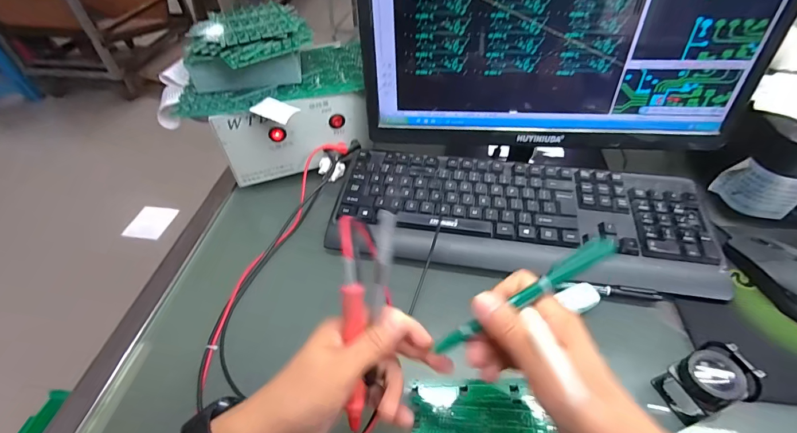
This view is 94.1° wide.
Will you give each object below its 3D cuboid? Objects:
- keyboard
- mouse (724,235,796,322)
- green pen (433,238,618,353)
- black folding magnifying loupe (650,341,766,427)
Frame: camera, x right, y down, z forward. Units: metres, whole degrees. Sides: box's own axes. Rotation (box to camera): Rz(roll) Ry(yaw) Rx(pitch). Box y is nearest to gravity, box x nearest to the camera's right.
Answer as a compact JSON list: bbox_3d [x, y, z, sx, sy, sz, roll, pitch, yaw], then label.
[{"bbox_3d":[0.141,-0.004,0.452,0.431,0.032,0.157,6,48,8],"label":"keyboard"},{"bbox_3d":[0.407,0.060,0.384,0.055,0.037,0.114,-10,48,-7],"label":"mouse"},{"bbox_3d":[0.084,0.055,0.253,0.137,0.009,0.014,-34,50,8],"label":"green pen"},{"bbox_3d":[0.259,0.135,0.308,0.065,0.056,0.047,-17,49,-13],"label":"black folding magnifying loupe"}]

